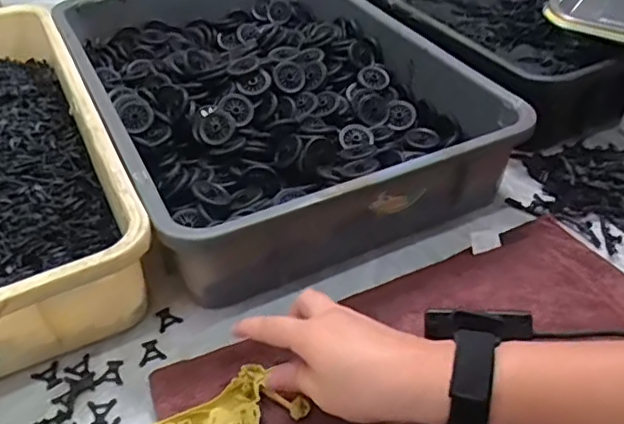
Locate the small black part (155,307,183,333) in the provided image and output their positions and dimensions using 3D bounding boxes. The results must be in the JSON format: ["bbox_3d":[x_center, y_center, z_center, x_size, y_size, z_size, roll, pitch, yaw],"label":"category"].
[{"bbox_3d":[-0.121,0.088,0.495,0.020,0.005,0.021,-26,46,-25],"label":"small black part"}]

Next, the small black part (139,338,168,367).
[{"bbox_3d":[-0.127,0.109,0.469,0.020,0.004,0.022,-17,43,-16],"label":"small black part"}]

